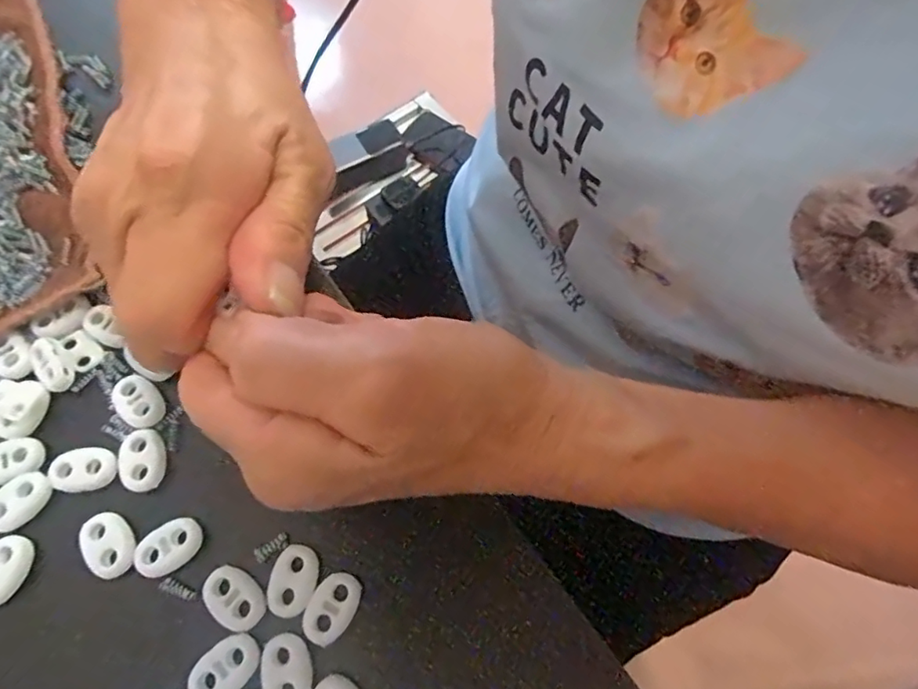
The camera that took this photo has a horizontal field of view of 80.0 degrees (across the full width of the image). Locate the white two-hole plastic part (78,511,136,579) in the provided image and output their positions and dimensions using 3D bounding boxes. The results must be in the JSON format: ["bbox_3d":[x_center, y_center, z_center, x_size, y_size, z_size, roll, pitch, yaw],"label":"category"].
[{"bbox_3d":[-0.122,0.069,0.189,0.015,0.004,0.023,-35,73,-14],"label":"white two-hole plastic part"}]

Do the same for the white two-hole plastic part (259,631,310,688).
[{"bbox_3d":[-0.056,0.105,0.174,0.016,0.004,0.022,-16,69,-7],"label":"white two-hole plastic part"}]

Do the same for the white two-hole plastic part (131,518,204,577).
[{"bbox_3d":[-0.101,0.070,0.189,0.023,0.004,0.015,-32,72,-13],"label":"white two-hole plastic part"}]

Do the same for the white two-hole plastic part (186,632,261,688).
[{"bbox_3d":[-0.075,0.104,0.175,0.022,0.004,0.015,-41,75,-16],"label":"white two-hole plastic part"}]

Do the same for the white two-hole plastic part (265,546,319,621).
[{"bbox_3d":[-0.057,0.080,0.185,0.015,0.004,0.022,10,68,3],"label":"white two-hole plastic part"}]

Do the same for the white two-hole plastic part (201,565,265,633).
[{"bbox_3d":[-0.075,0.085,0.182,0.022,0.004,0.016,35,72,12],"label":"white two-hole plastic part"}]

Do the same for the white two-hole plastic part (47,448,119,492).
[{"bbox_3d":[-0.137,0.046,0.199,0.023,0.004,0.014,-13,69,-6],"label":"white two-hole plastic part"}]

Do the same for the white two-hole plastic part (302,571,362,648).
[{"bbox_3d":[-0.042,0.088,0.182,0.015,0.004,0.022,30,71,10],"label":"white two-hole plastic part"}]

